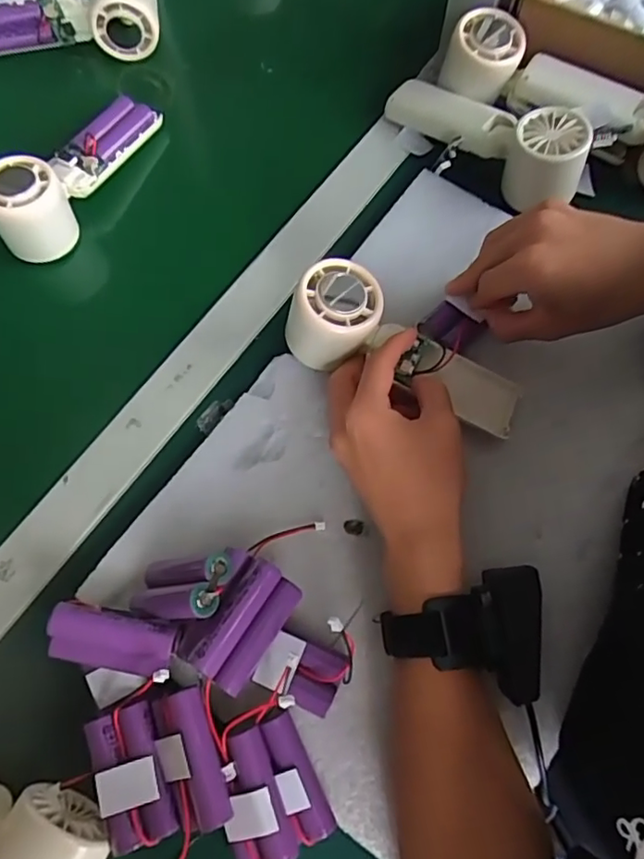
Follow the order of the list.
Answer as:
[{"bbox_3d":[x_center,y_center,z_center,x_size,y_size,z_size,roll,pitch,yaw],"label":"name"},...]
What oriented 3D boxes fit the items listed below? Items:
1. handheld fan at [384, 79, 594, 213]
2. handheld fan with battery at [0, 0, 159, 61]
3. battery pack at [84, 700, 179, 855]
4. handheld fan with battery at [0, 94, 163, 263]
[{"bbox_3d":[0.126,-0.232,0.453,0.163,0.048,0.054,39,76,14],"label":"handheld fan"},{"bbox_3d":[-0.226,-0.365,0.512,0.163,0.052,0.051,-1,70,1],"label":"handheld fan with battery"},{"bbox_3d":[-0.101,0.183,0.310,0.034,0.015,0.065,-20,71,-5],"label":"battery pack"},{"bbox_3d":[-0.193,-0.208,0.454,0.046,0.054,0.160,27,73,11],"label":"handheld fan with battery"}]

